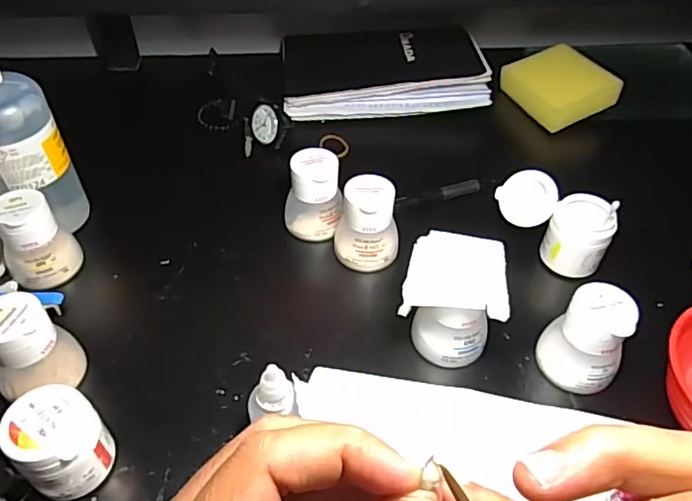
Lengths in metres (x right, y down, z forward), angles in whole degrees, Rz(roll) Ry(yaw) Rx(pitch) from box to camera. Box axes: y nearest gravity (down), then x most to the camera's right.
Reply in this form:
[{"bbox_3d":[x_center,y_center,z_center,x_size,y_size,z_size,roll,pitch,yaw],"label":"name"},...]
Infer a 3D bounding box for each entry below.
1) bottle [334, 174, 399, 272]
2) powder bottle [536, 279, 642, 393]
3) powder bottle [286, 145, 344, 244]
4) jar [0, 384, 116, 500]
[{"bbox_3d":[0.016,-0.020,0.418,0.047,0.065,0.043,5,47,2],"label":"bottle"},{"bbox_3d":[0.152,0.057,0.349,0.048,0.066,0.042,25,51,19],"label":"powder bottle"},{"bbox_3d":[-0.027,-0.046,0.441,0.044,0.055,0.044,-6,48,-8],"label":"powder bottle"},{"bbox_3d":[-0.152,0.106,0.298,0.045,0.051,0.050,-35,57,-30],"label":"jar"}]

